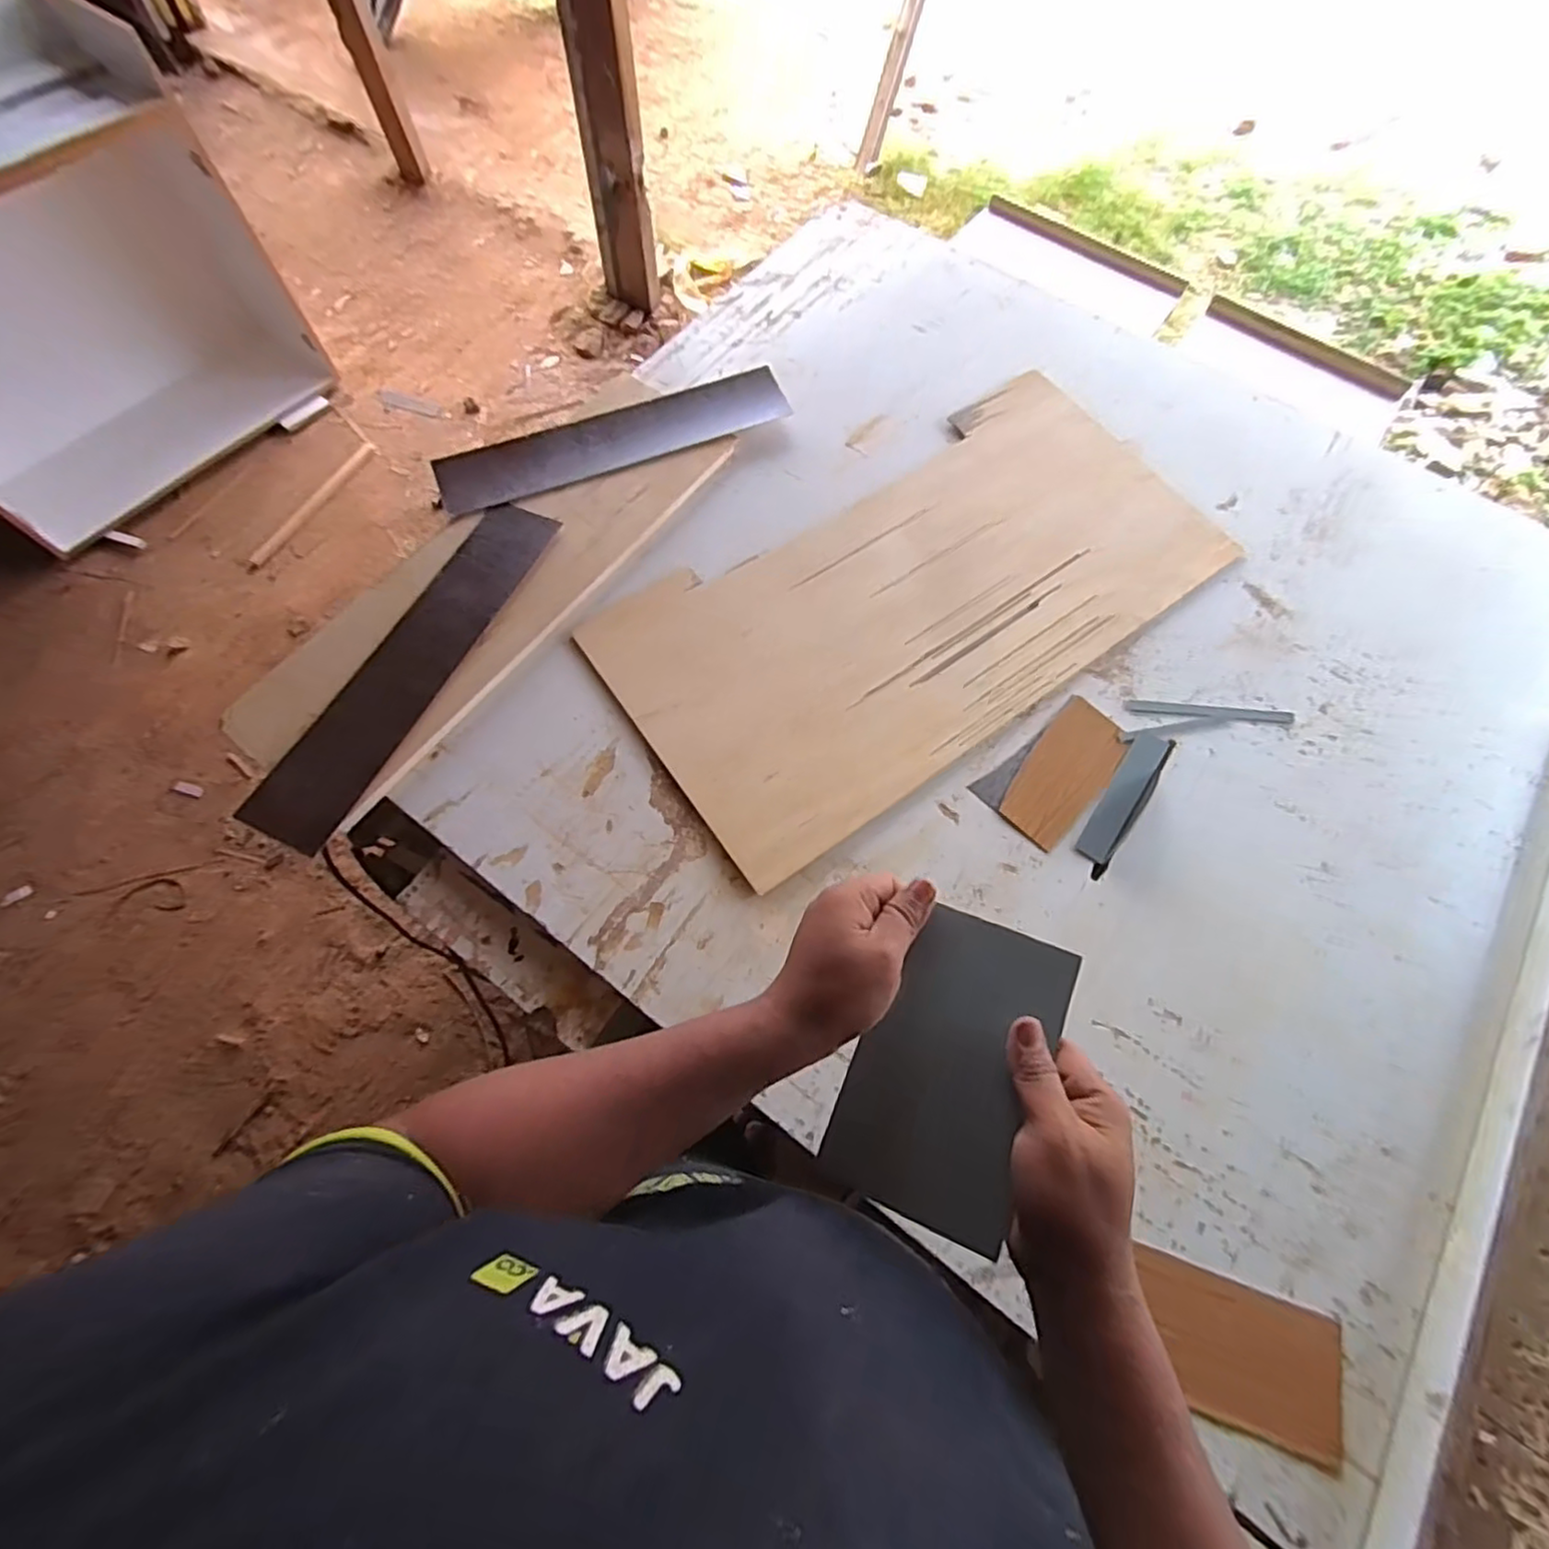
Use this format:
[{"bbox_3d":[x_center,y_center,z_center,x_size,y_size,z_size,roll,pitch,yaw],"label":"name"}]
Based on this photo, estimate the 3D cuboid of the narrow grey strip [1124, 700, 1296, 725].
[{"bbox_3d":[0.529,-0.077,0.808,0.201,0.004,0.019,6,69,1],"label":"narrow grey strip"}]

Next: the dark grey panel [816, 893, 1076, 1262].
[{"bbox_3d":[0.108,0.175,0.408,0.105,0.012,0.173,20,73,13],"label":"dark grey panel"}]

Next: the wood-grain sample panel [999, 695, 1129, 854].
[{"bbox_3d":[0.334,-0.002,0.768,0.087,0.006,0.183,35,72,11],"label":"wood-grain sample panel"}]

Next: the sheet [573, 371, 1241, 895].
[{"bbox_3d":[0.180,-0.218,0.843,0.753,0.018,0.390,-33,74,-11],"label":"sheet"}]

